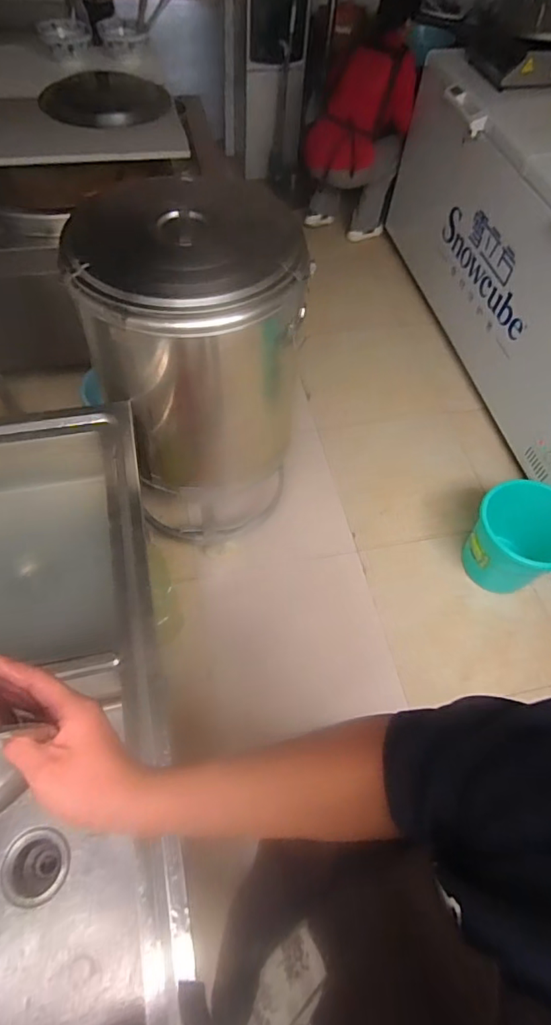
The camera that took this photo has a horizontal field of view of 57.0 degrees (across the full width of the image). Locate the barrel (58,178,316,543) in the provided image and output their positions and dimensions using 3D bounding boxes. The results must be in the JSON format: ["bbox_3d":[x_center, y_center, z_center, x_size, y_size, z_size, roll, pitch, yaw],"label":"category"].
[{"bbox_3d":[-0.200,-0.326,1.481,0.505,0.981,0.436,2,58,-3],"label":"barrel"}]

